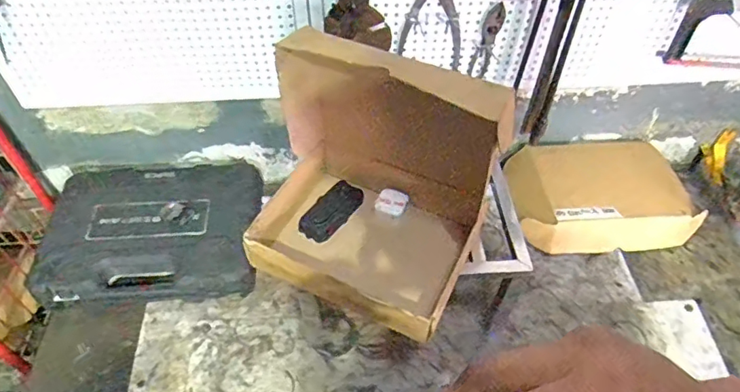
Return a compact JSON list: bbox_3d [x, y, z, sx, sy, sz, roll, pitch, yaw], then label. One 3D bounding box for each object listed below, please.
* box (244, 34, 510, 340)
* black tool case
[{"bbox_3d":[-0.007,-0.012,0.655,0.266,0.290,0.219,22,54,17],"label":"box"},{"bbox_3d":[-0.406,0.057,0.994,0.377,0.081,0.287,-6,51,-5],"label":"black tool case"}]

